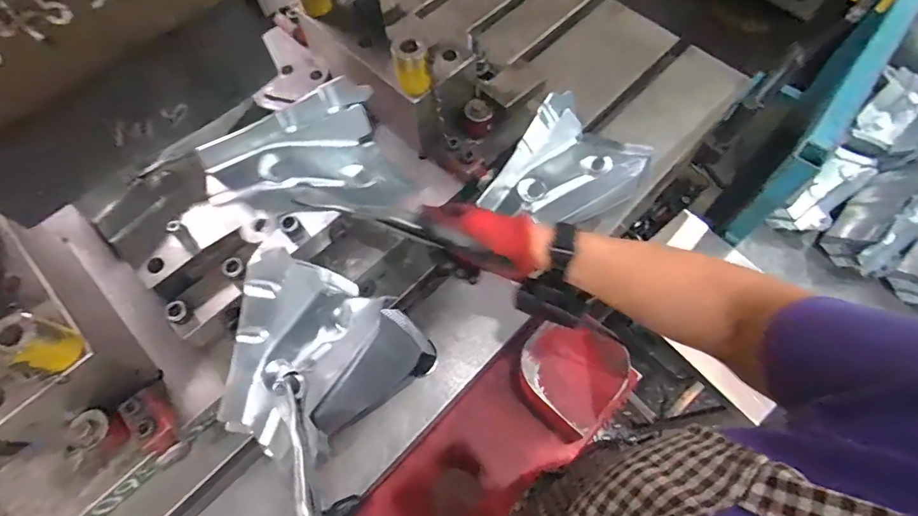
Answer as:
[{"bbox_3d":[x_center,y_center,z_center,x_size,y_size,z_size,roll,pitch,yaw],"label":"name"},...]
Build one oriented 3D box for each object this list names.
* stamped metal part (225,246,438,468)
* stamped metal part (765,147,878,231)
[{"bbox_3d":[-0.163,0.104,0.502,0.208,0.085,0.183,-42,71,-16],"label":"stamped metal part"},{"bbox_3d":[0.851,-0.148,1.092,0.238,0.085,0.102,-40,70,-15],"label":"stamped metal part"}]

